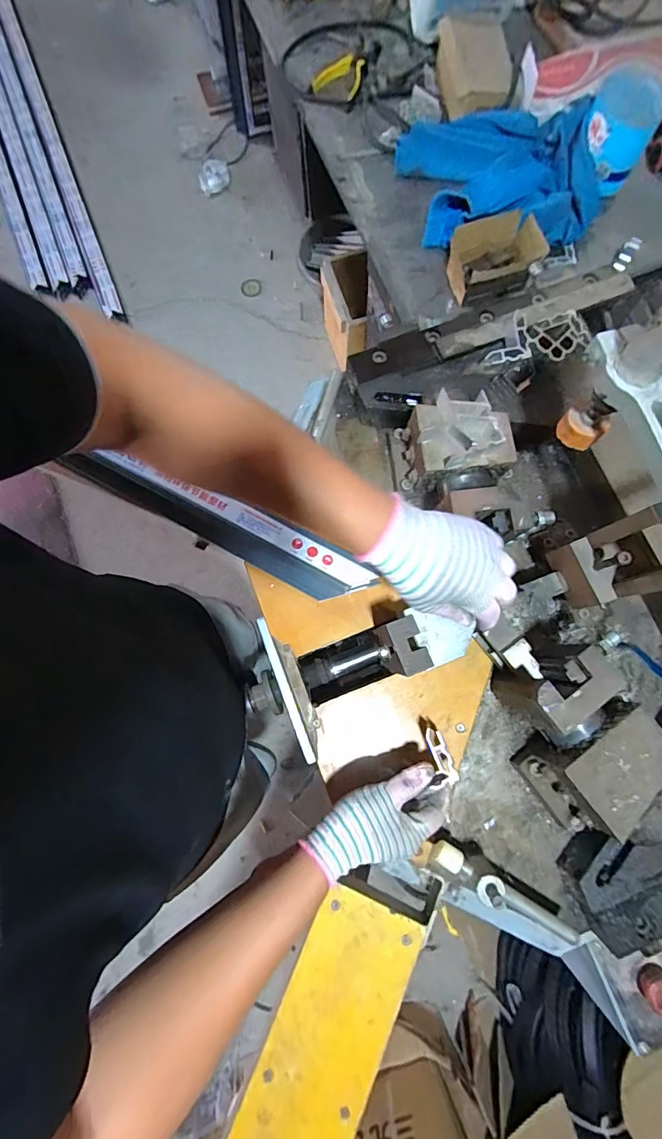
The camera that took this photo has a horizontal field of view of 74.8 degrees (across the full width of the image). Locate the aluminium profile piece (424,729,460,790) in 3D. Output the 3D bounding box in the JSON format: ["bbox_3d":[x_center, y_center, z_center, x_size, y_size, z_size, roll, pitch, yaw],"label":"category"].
[{"bbox_3d":[0.116,0.203,0.467,0.026,0.019,0.059,-8,42,-1],"label":"aluminium profile piece"}]

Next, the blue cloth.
[{"bbox_3d":[0.299,-0.717,0.776,0.350,0.097,0.247,3,80,1],"label":"blue cloth"}]

